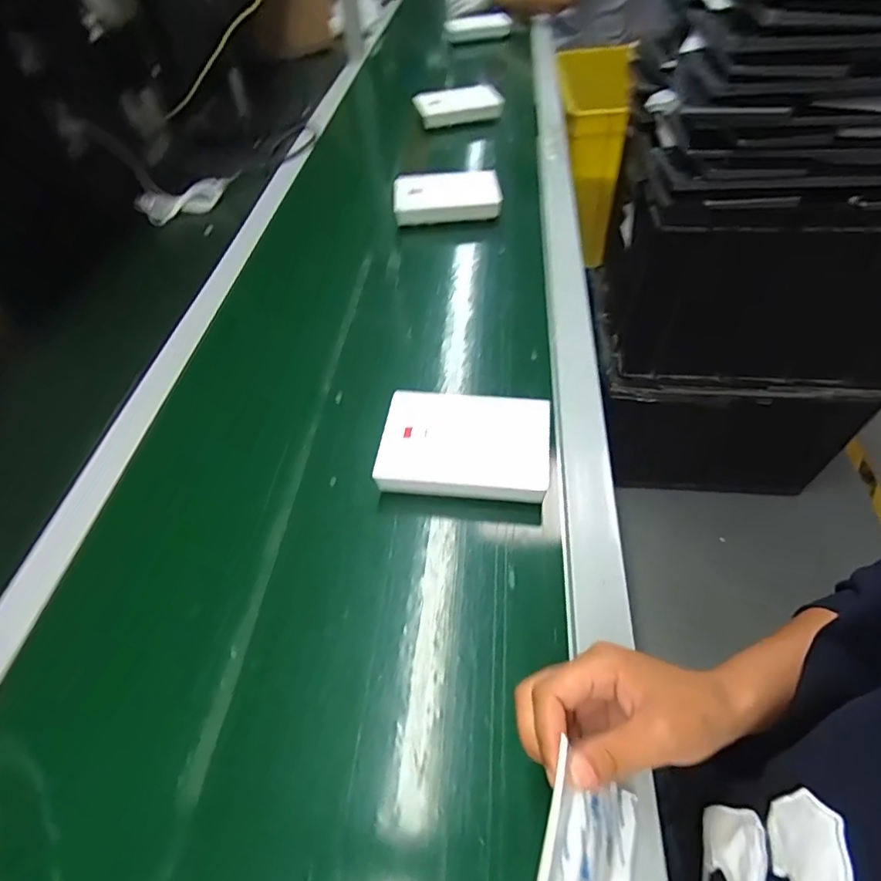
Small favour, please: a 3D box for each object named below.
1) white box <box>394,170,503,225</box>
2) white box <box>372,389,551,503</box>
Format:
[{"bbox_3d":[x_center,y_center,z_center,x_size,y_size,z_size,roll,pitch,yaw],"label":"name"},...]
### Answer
[{"bbox_3d":[0.009,-0.355,0.767,0.149,0.031,0.094,-1,49,1],"label":"white box"},{"bbox_3d":[0.022,0.001,0.461,0.141,0.021,0.099,4,49,6],"label":"white box"}]

